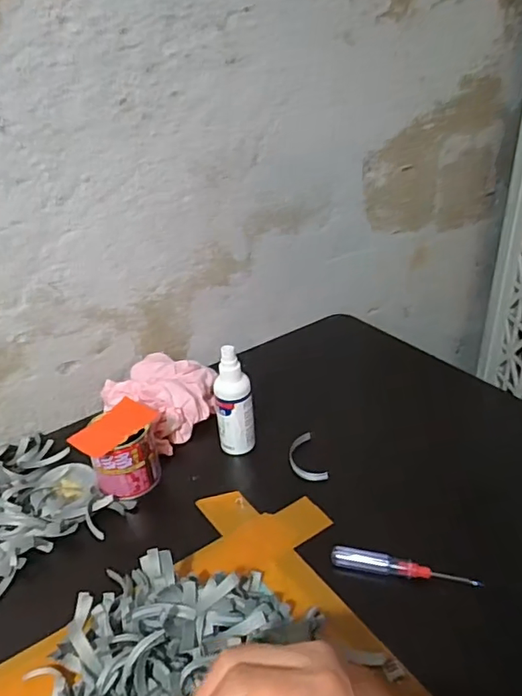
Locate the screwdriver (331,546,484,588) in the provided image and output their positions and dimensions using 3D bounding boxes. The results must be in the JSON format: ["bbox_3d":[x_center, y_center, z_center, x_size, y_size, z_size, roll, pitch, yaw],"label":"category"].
[{"bbox_3d":[0.121,0.188,0.442,0.121,0.013,0.014,7,33,19],"label":"screwdriver"}]

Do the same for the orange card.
[{"bbox_3d":[-0.146,0.079,0.526,0.050,0.010,0.083,17,33,26],"label":"orange card"}]

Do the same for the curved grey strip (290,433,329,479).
[{"bbox_3d":[0.047,0.121,0.563,0.031,0.013,0.071,-10,32,-9],"label":"curved grey strip"}]

